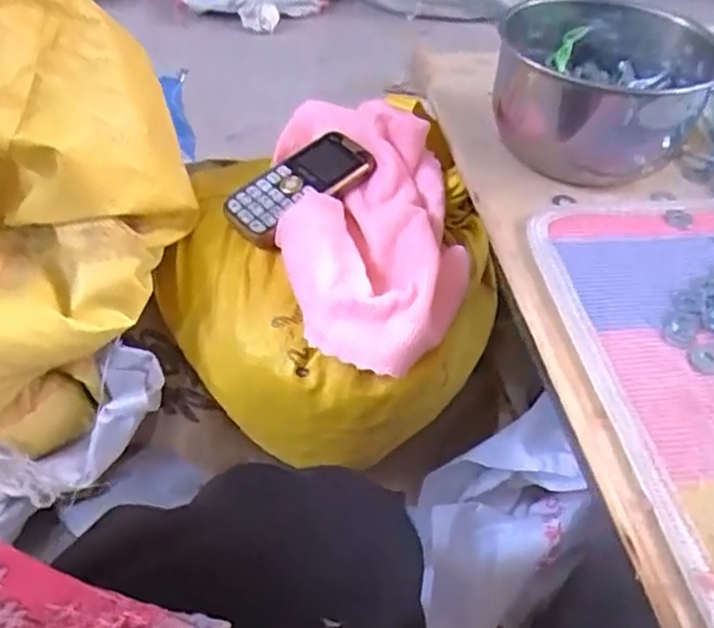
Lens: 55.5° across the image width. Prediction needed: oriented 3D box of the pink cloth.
[{"bbox_3d":[0.012,-0.076,0.530,0.149,0.082,0.244,1,47,-2],"label":"pink cloth"}]

